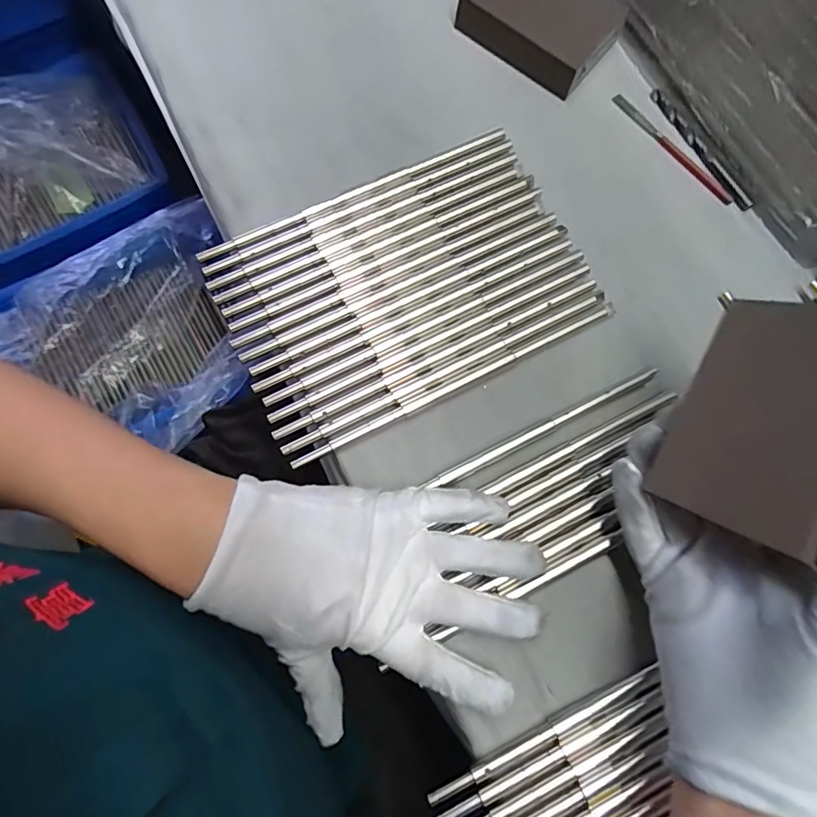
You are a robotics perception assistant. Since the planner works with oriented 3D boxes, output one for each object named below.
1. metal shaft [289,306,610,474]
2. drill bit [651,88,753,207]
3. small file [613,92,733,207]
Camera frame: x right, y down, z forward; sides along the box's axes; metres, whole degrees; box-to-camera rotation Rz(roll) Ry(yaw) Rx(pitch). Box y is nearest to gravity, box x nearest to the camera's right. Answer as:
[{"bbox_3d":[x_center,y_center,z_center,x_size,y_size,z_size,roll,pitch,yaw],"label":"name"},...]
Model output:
[{"bbox_3d":[0.030,-0.014,0.294,0.208,0.004,0.006,-26,79,-6],"label":"metal shaft"},{"bbox_3d":[0.199,-0.177,0.345,0.009,0.004,0.103,-31,80,-7],"label":"drill bit"},{"bbox_3d":[0.180,-0.177,0.344,0.010,0.004,0.105,-42,81,-9],"label":"small file"}]

